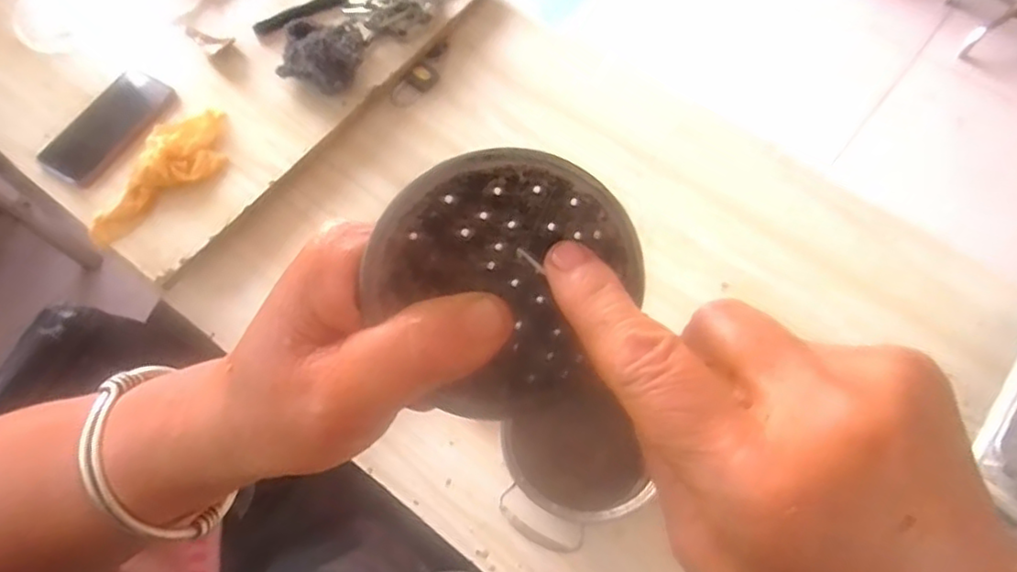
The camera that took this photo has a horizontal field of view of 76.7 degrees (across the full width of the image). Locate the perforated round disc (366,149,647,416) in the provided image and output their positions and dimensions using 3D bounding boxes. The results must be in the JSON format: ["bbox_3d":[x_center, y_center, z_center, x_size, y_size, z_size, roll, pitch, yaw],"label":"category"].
[{"bbox_3d":[0.001,0.000,0.186,0.073,0.004,0.077,-2,108,-6],"label":"perforated round disc"}]

